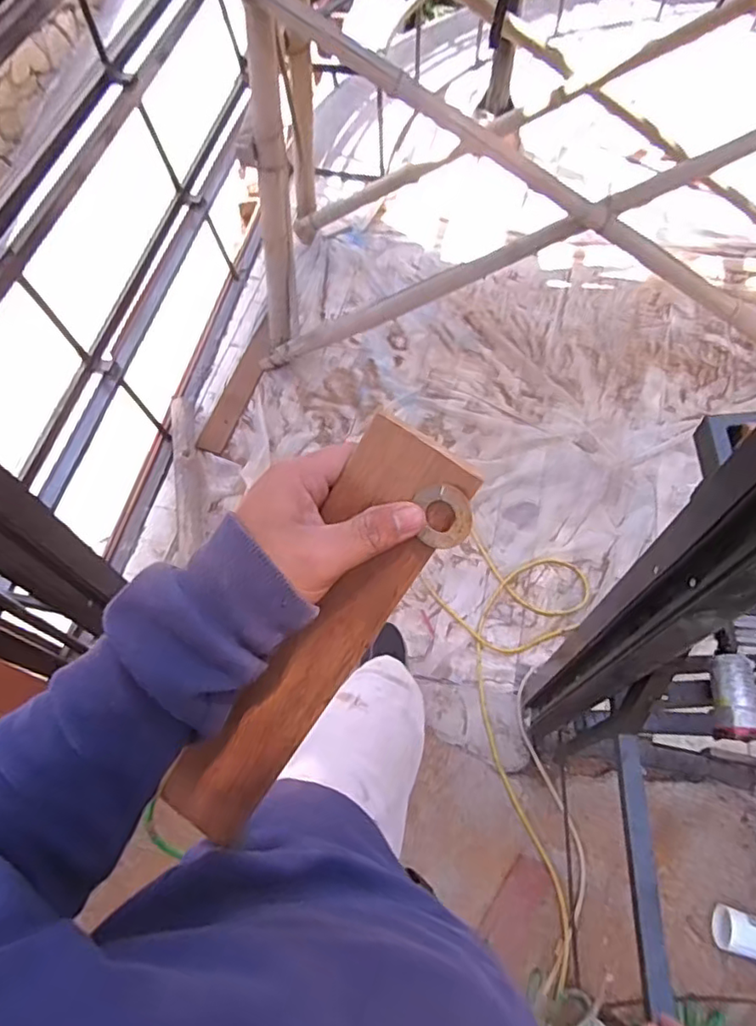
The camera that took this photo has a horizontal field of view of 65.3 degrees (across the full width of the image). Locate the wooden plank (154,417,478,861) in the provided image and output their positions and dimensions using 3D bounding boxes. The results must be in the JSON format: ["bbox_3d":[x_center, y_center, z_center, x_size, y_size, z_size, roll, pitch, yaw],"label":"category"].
[{"bbox_3d":[-0.050,0.092,0.363,0.062,0.010,0.324,34,113,8],"label":"wooden plank"}]

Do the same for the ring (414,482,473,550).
[{"bbox_3d":[0.034,0.002,0.302,0.028,0.004,0.033,-7,92,23],"label":"ring"}]

